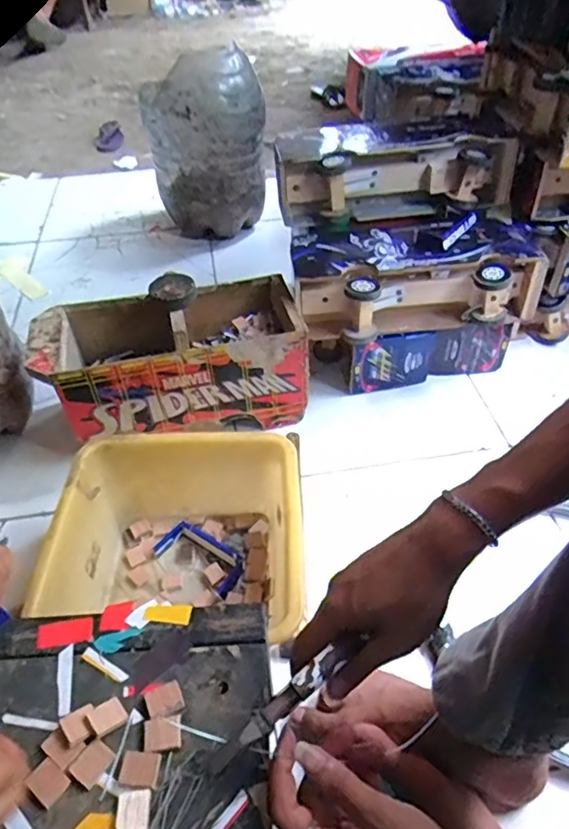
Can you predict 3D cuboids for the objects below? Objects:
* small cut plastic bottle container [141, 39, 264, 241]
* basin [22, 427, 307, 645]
[{"bbox_3d":[-0.177,-0.587,1.219,0.193,0.327,0.203,-30,51,-25],"label":"small cut plastic bottle container"},{"bbox_3d":[-0.118,0.151,0.672,0.278,0.117,0.251,2,45,3],"label":"basin"}]

